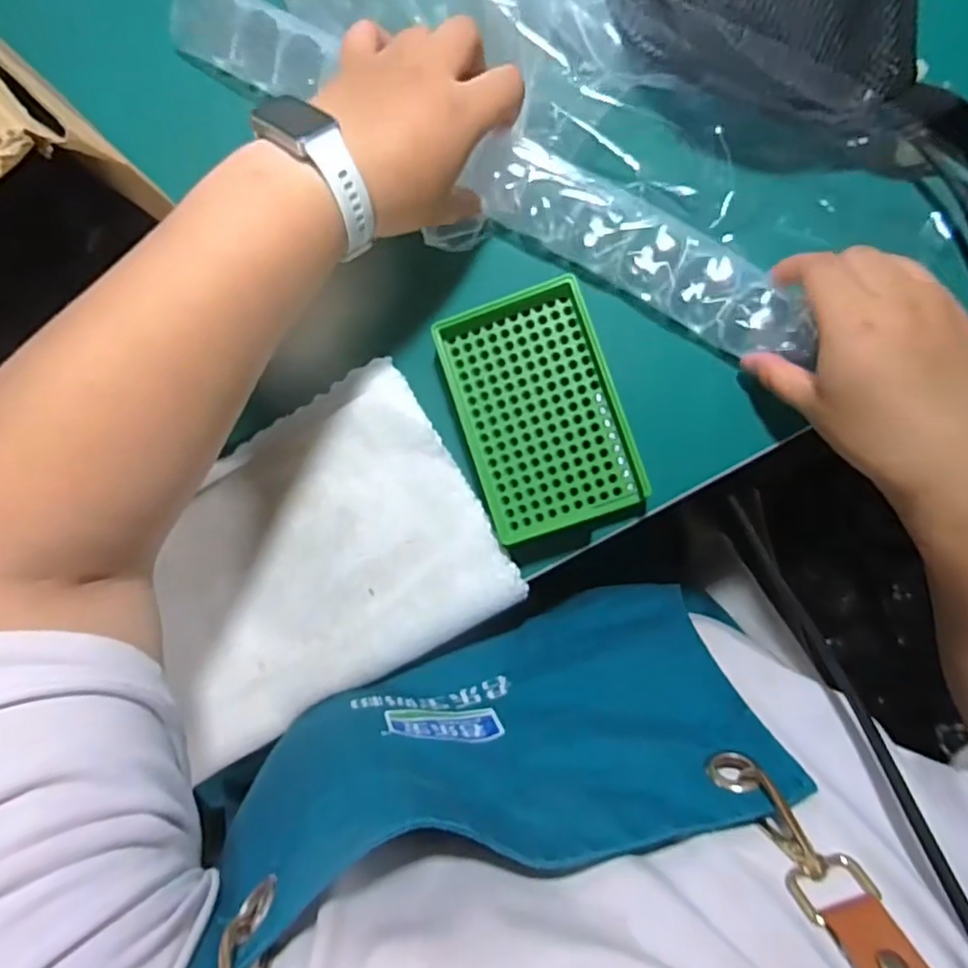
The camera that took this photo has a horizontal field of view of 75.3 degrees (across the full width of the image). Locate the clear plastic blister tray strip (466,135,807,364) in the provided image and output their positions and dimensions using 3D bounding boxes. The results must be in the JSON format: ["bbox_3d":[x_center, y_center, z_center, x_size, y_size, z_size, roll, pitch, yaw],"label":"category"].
[{"bbox_3d":[0.089,-0.135,0.362,0.209,0.033,0.043,32,92,5],"label":"clear plastic blister tray strip"}]

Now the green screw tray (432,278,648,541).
[{"bbox_3d":[0.032,-0.042,0.363,0.088,0.013,0.134,-19,86,5],"label":"green screw tray"}]

